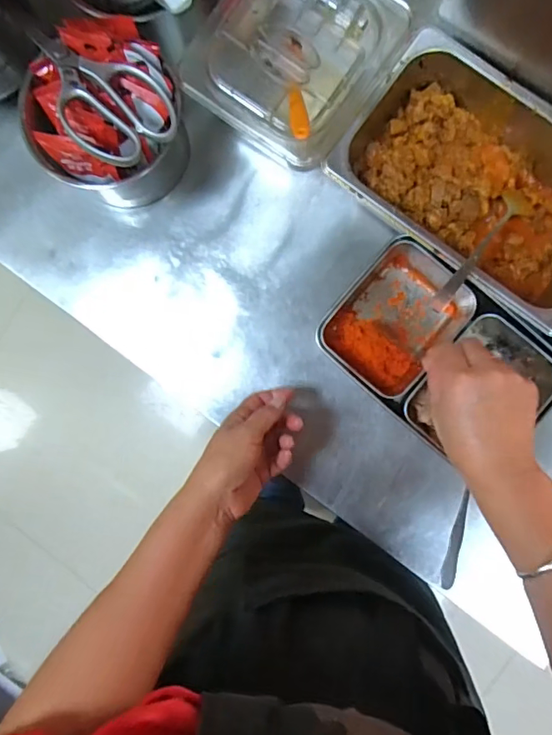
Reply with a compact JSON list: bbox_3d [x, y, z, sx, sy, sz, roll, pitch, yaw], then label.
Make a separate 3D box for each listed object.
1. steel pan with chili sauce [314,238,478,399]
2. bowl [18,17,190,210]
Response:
[{"bbox_3d":[0.126,-0.052,0.518,0.116,0.057,0.149,40,92,2],"label":"steel pan with chili sauce"},{"bbox_3d":[-0.167,-0.246,0.502,0.139,0.138,0.144,0,90,2],"label":"bowl"}]

